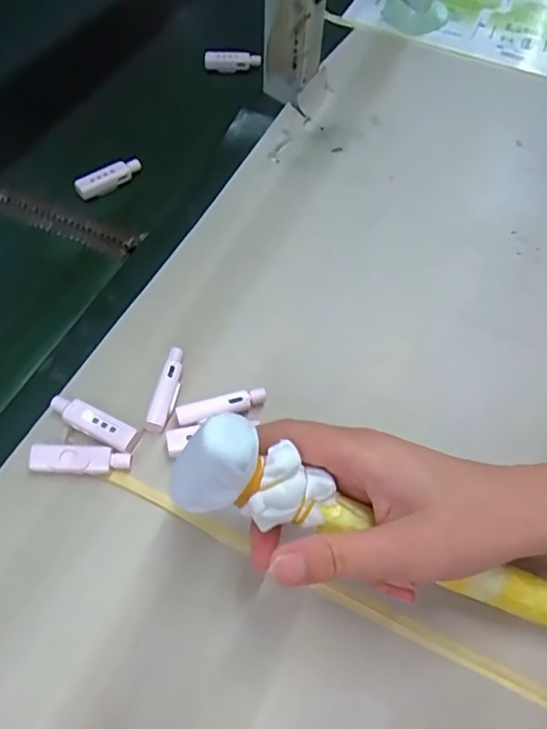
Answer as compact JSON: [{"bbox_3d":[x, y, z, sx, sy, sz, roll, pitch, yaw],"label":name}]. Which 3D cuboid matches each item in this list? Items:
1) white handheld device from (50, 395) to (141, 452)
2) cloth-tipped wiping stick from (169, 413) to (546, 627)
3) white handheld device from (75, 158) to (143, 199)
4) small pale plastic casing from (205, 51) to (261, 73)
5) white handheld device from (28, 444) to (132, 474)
[{"bbox_3d":[-0.109,0.036,0.331,0.058,0.013,0.016,23,59,11],"label":"white handheld device"},{"bbox_3d":[0.055,0.083,0.255,0.214,0.026,0.037,27,57,-13],"label":"cloth-tipped wiping stick"},{"bbox_3d":[-0.139,-0.157,0.459,0.057,0.012,0.016,-32,64,-22],"label":"white handheld device"},{"bbox_3d":[-0.042,-0.312,0.559,0.056,0.017,0.017,0,57,-4],"label":"small pale plastic casing"},{"bbox_3d":[-0.112,0.056,0.318,0.056,0.014,0.015,1,57,-3],"label":"white handheld device"}]

